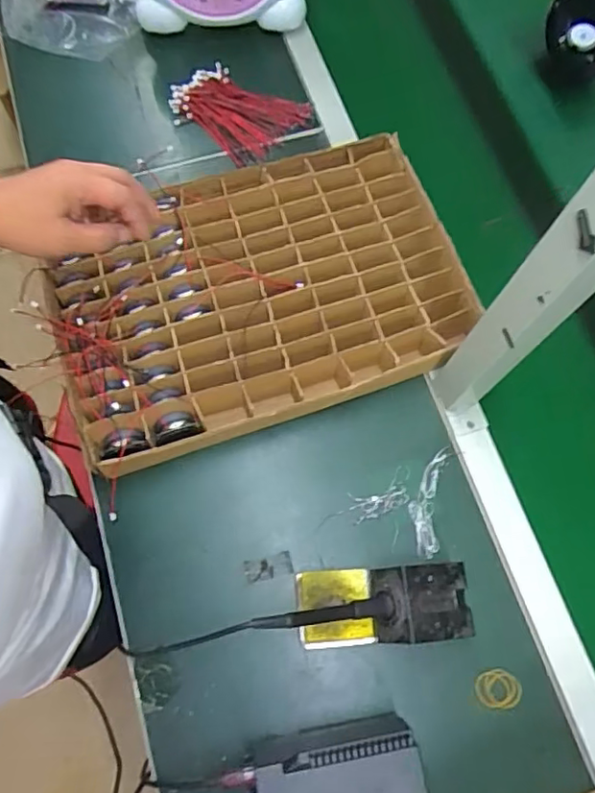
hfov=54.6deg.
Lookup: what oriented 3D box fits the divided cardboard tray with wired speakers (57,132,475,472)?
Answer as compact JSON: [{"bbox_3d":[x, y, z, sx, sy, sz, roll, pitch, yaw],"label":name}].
[{"bbox_3d":[-0.042,-0.120,0.661,0.443,0.062,0.301,-16,71,-7],"label":"divided cardboard tray with wired speakers"}]

